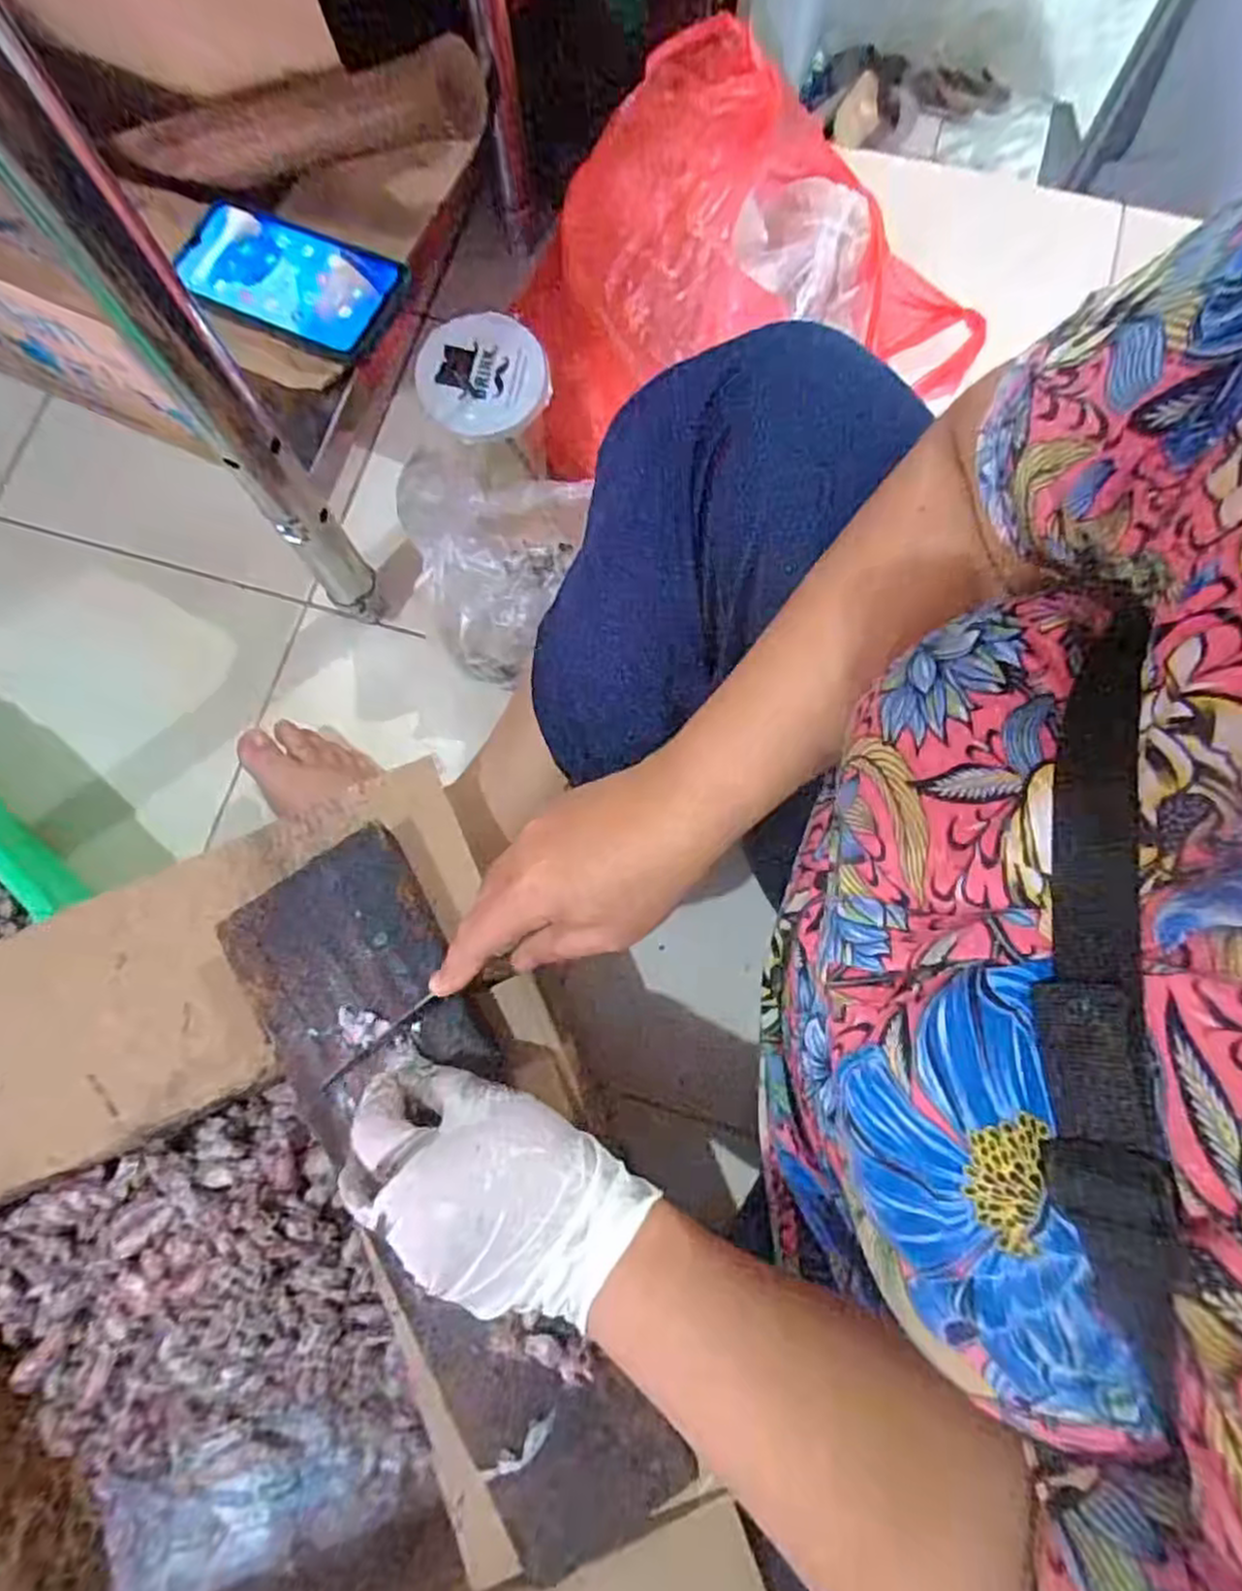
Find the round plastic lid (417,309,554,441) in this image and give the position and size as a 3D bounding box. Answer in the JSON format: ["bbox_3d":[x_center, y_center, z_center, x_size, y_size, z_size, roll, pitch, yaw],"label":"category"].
[{"bbox_3d":[-0.094,-0.283,0.511,0.086,0.010,0.078,-12,93,4],"label":"round plastic lid"}]

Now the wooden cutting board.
[{"bbox_3d":[-0.084,0.185,0.373,0.097,0.015,0.341,-31,80,-6],"label":"wooden cutting board"}]

